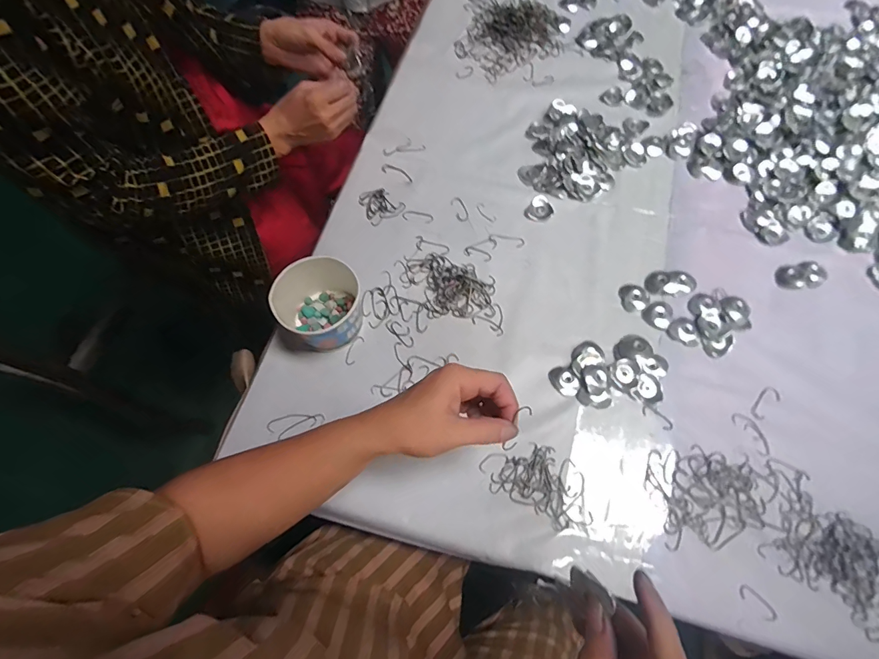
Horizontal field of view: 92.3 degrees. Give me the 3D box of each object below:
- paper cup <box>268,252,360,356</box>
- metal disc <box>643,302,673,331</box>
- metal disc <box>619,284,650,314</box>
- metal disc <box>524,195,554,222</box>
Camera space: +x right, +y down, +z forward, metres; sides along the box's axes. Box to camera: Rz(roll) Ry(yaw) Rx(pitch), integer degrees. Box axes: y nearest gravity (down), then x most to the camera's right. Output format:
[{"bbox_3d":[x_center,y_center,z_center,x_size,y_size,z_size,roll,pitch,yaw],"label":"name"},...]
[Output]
[{"bbox_3d":[-0.140,-0.022,0.487,0.103,0.076,0.090,-23,67,-8],"label":"paper cup"},{"bbox_3d":[0.269,-0.019,0.518,0.031,0.008,0.035,21,68,11],"label":"metal disc"},{"bbox_3d":[0.245,-0.041,0.528,0.034,0.007,0.038,-6,66,-1],"label":"metal disc"},{"bbox_3d":[0.137,-0.166,0.585,0.037,0.006,0.036,-1,66,2],"label":"metal disc"}]

